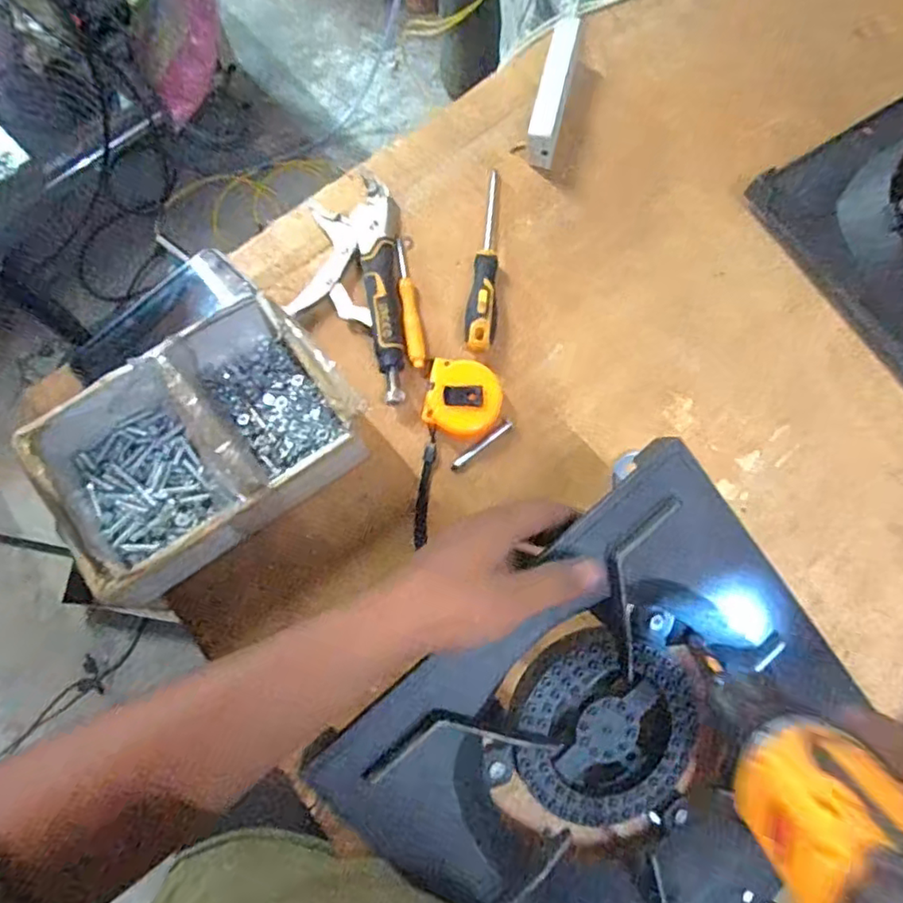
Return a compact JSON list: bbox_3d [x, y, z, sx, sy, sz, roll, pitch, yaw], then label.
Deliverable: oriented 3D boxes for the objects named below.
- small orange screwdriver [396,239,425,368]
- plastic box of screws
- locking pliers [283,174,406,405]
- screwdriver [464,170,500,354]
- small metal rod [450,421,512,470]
[{"bbox_3d":[-0.039,-0.139,0.563,0.014,0.013,0.130,-9,76,-2],"label":"small orange screwdriver"},{"bbox_3d":[-0.201,-0.011,0.488,0.225,0.085,0.165,-39,79,-9],"label":"plastic box of screws"},{"bbox_3d":[-0.094,-0.150,0.560,0.096,0.027,0.220,-3,76,-1],"label":"locking pliers"},{"bbox_3d":[0.036,-0.182,0.566,0.027,0.031,0.191,8,76,2],"label":"screwdriver"},{"bbox_3d":[0.027,-0.005,0.532,0.065,0.007,0.007,-38,78,-7],"label":"small metal rod"}]

